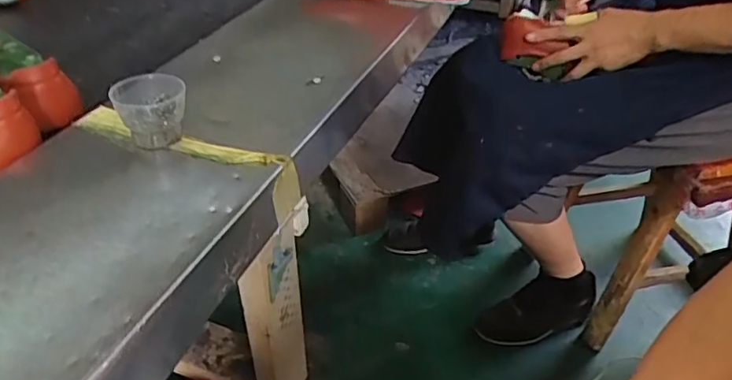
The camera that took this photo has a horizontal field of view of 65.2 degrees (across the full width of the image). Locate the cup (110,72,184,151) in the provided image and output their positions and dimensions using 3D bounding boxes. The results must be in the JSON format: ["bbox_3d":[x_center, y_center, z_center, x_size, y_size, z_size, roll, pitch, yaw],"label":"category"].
[{"bbox_3d":[-0.192,-0.069,0.519,0.062,0.051,0.056,-14,41,-16],"label":"cup"}]

